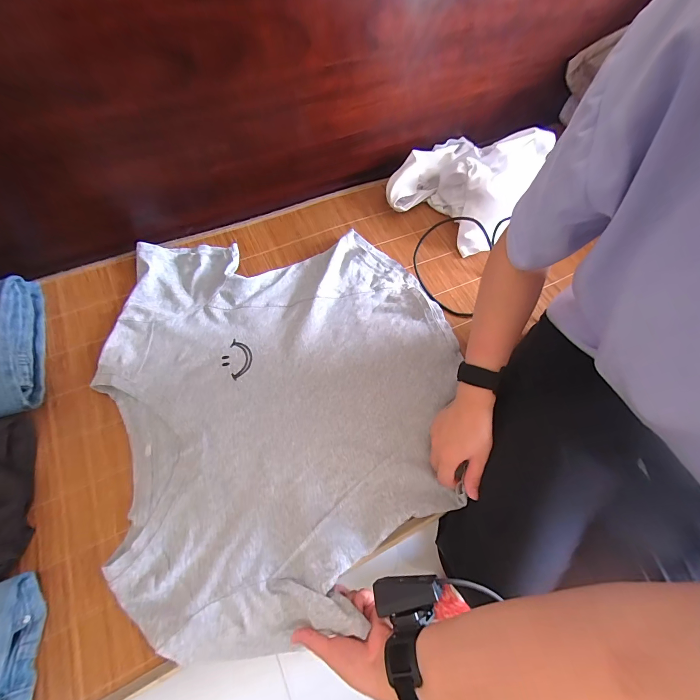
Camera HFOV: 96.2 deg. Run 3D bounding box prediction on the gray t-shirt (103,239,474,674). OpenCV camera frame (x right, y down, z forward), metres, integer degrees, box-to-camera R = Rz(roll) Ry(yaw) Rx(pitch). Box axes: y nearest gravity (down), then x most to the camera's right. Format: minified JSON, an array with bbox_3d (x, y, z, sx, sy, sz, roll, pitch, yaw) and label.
[{"bbox_3d":[-0.081,0.058,0.462,0.492,0.038,0.551,-11,68,-8],"label":"gray t-shirt"}]

